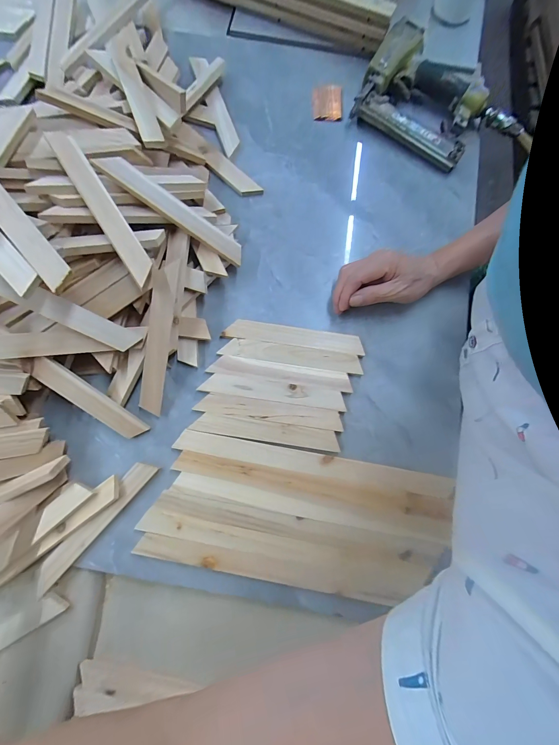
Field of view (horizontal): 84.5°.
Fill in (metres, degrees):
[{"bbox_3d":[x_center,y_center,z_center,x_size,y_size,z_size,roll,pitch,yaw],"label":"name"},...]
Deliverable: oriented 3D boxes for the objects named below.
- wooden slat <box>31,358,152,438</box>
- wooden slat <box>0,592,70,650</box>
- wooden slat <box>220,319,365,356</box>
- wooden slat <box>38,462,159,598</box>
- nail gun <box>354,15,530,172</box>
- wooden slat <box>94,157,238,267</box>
[{"bbox_3d":[-0.224,0.034,0.368,0.139,0.010,0.027,41,81,-19],"label":"wooden slat"},{"bbox_3d":[-0.316,0.301,0.355,0.137,0.005,0.026,-30,82,-6],"label":"wooden slat"},{"bbox_3d":[0.019,-0.049,0.411,0.182,0.008,0.027,8,80,0],"label":"wooden slat"},{"bbox_3d":[-0.221,0.181,0.369,0.026,0.011,0.184,42,81,6],"label":"wooden slat"},{"bbox_3d":[0.239,-0.395,0.455,0.231,0.055,0.153,30,80,4],"label":"nail gun"},{"bbox_3d":[-0.126,-0.198,0.381,0.182,0.017,0.029,30,79,-23],"label":"wooden slat"}]

